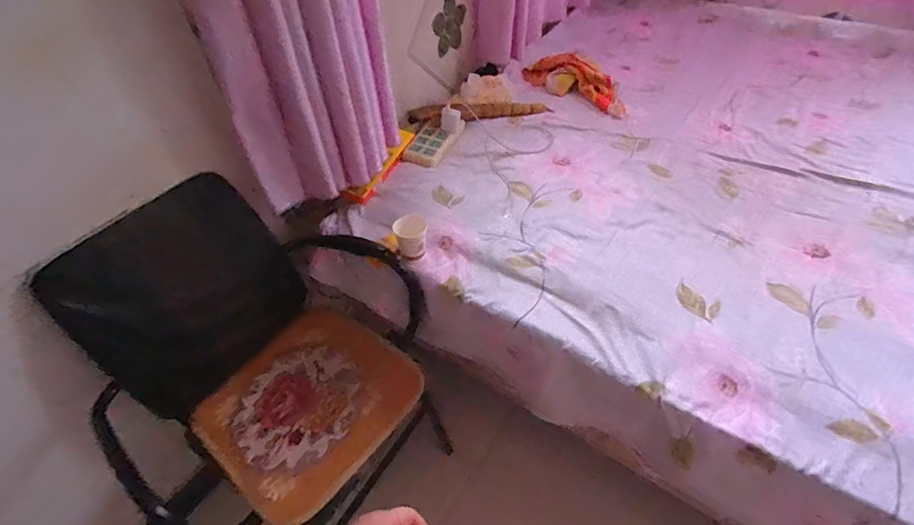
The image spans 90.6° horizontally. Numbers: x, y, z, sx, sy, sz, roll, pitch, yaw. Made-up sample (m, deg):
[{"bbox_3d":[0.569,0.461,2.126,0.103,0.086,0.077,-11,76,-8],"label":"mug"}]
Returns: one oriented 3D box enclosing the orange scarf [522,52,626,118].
[{"bbox_3d":[0.392,-0.586,1.461,0.359,0.086,0.159,28,56,29],"label":"orange scarf"}]

